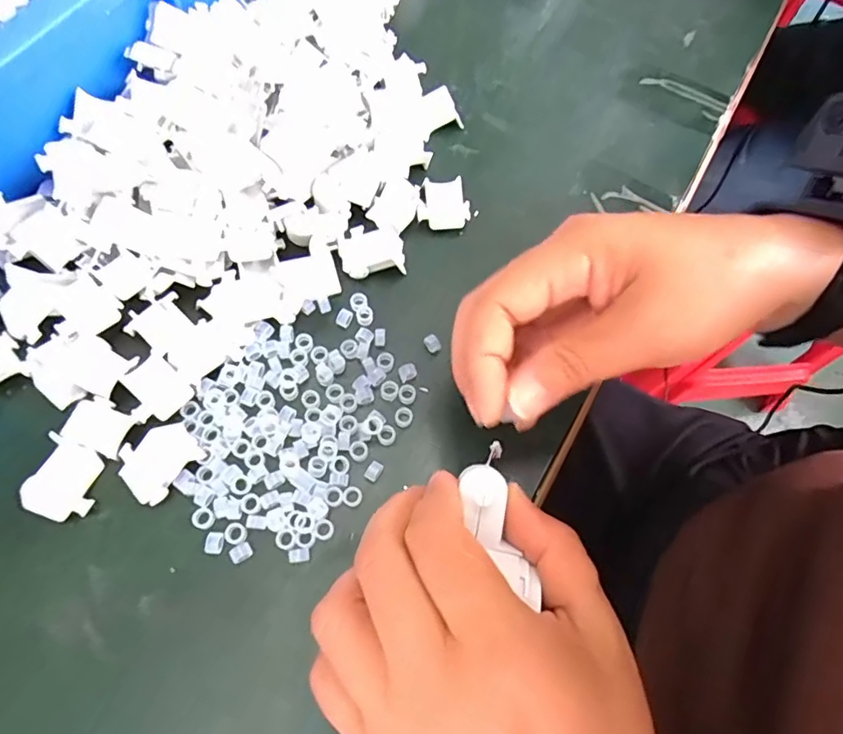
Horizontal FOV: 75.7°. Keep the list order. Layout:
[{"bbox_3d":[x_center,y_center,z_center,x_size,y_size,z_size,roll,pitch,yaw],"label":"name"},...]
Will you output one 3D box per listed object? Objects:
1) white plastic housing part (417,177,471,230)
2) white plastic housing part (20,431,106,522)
[{"bbox_3d":[0.012,-0.092,0.310,0.028,0.013,0.028,-7,67,-6],"label":"white plastic housing part"},{"bbox_3d":[-0.157,0.050,0.239,0.028,0.012,0.032,25,68,8],"label":"white plastic housing part"}]

